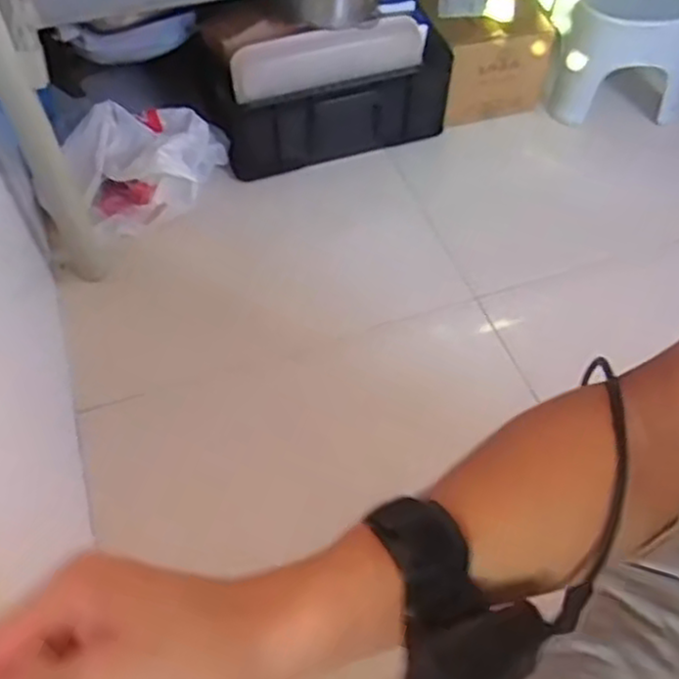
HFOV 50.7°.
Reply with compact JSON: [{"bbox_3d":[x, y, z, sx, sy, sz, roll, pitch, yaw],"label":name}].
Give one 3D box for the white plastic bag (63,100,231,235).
[{"bbox_3d":[-0.296,-0.284,1.155,0.242,0.131,0.152,-14,54,-9],"label":"white plastic bag"}]

